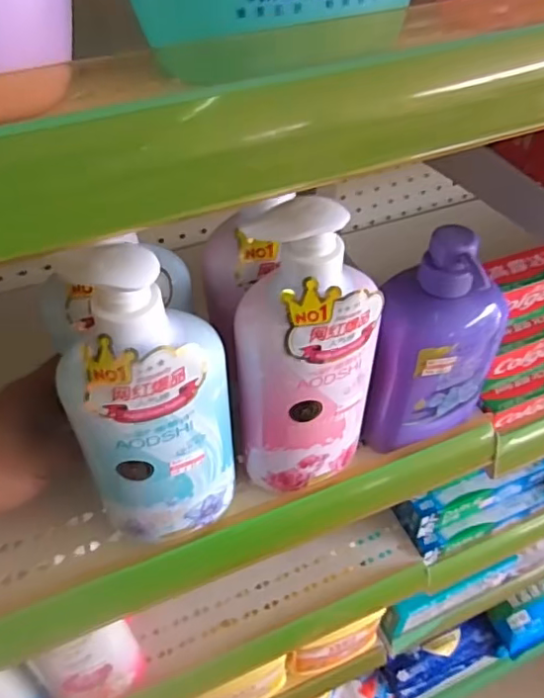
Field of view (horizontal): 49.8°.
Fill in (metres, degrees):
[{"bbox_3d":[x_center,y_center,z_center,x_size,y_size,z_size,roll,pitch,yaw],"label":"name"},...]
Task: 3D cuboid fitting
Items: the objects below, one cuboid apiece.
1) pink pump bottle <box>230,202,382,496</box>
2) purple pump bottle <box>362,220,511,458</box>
[{"bbox_3d":[0.024,0.008,0.373,0.086,0.208,0.050,-16,49,-15],"label":"pink pump bottle"},{"bbox_3d":[0.119,-0.002,0.425,0.095,0.173,0.054,-6,47,-6],"label":"purple pump bottle"}]

